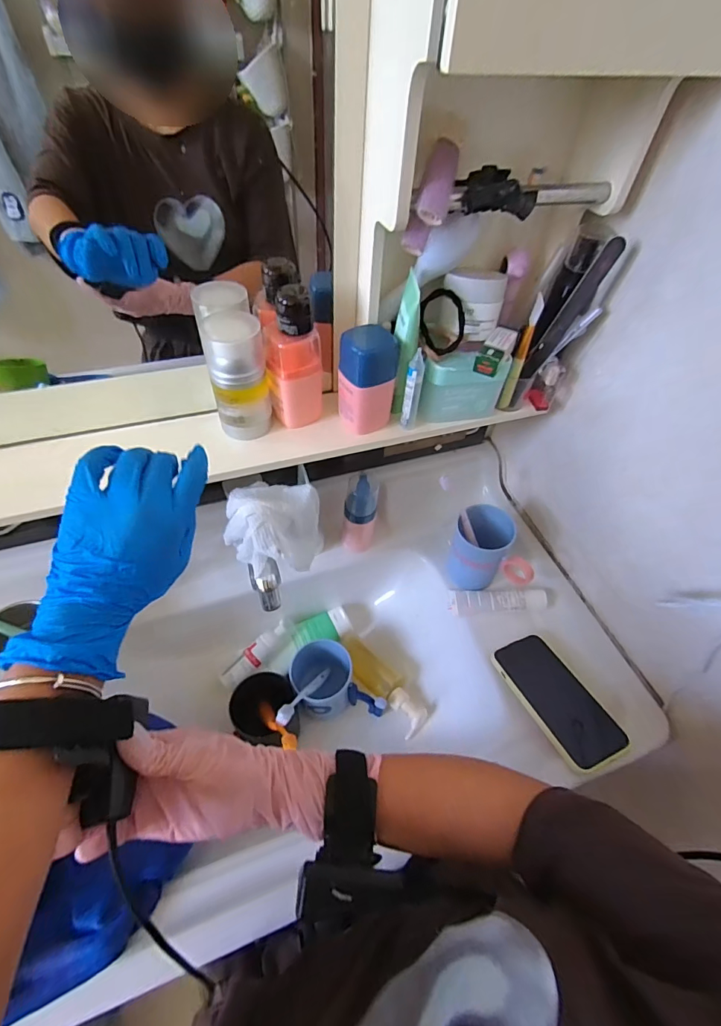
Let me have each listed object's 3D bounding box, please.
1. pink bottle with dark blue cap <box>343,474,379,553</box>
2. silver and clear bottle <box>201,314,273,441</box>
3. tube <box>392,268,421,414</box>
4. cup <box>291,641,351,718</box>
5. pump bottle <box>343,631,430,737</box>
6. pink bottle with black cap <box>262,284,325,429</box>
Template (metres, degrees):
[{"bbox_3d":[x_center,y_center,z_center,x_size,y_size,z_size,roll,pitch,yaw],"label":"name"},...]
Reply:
[{"bbox_3d":[0.000,0.011,0.641,0.043,0.163,0.036,9,51,3],"label":"pink bottle with dark blue cap"},{"bbox_3d":[-0.125,-0.135,0.459,0.055,0.127,0.045,-3,52,-6],"label":"silver and clear bottle"},{"bbox_3d":[0.048,-0.175,0.466,0.027,0.132,0.042,11,52,4],"label":"tube"},{"bbox_3d":[-0.057,0.243,0.636,0.083,0.082,0.091,2,51,-2],"label":"cup"},{"bbox_3d":[0.029,0.244,0.643,0.046,0.039,0.166,-33,60,-26],"label":"pump bottle"},{"bbox_3d":[-0.071,-0.159,0.468,0.056,0.129,0.037,-23,56,-20],"label":"pink bottle with black cap"}]

